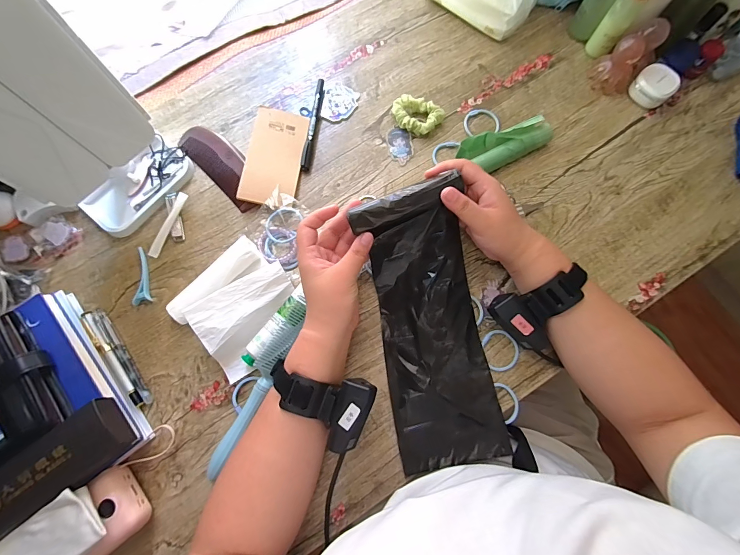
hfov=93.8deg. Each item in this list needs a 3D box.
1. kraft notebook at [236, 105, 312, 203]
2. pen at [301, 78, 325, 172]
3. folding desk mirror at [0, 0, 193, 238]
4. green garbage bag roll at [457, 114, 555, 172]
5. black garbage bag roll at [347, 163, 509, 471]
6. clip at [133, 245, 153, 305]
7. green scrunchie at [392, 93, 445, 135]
[{"bbox_3d":[-0.125,-0.162,0.458,0.071,0.008,0.137,11,76,-14],"label":"kraft notebook"},{"bbox_3d":[-0.078,-0.213,0.477,0.010,0.012,0.137,7,77,3],"label":"pen"},{"bbox_3d":[-0.303,-0.142,0.351,0.075,0.231,0.141,35,80,8],"label":"folding desk mirror"},{"bbox_3d":[0.178,-0.173,0.454,0.124,0.031,0.042,-20,77,-4],"label":"green garbage bag roll"},{"bbox_3d":[0.068,0.058,0.398,0.117,0.065,0.310,-12,93,-5],"label":"black garbage bag roll"},{"bbox_3d":[-0.284,-0.003,0.432,0.017,0.009,0.073,-8,77,-4],"label":"clip"},{"bbox_3d":[0.065,-0.223,0.478,0.069,0.020,0.049,14,77,4],"label":"green scrunchie"}]

